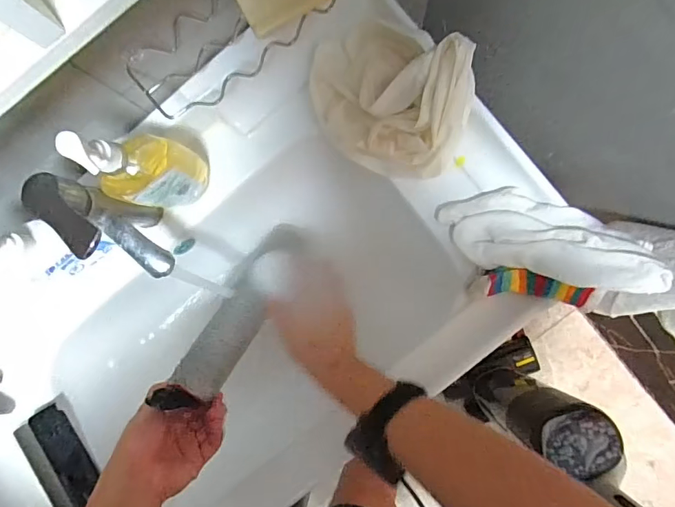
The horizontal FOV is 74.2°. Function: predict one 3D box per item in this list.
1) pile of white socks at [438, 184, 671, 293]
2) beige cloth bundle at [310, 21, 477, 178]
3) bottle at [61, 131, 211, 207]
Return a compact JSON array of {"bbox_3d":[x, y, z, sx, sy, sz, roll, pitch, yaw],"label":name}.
[{"bbox_3d":[0.239,-0.014,0.512,0.235,0.037,0.089,19,91,21],"label":"pile of white socks"},{"bbox_3d":[0.057,-0.187,0.518,0.195,0.057,0.157,23,92,4],"label":"beige cloth bundle"},{"bbox_3d":[-0.202,-0.089,0.473,0.056,0.234,0.073,18,91,4],"label":"bottle"}]

